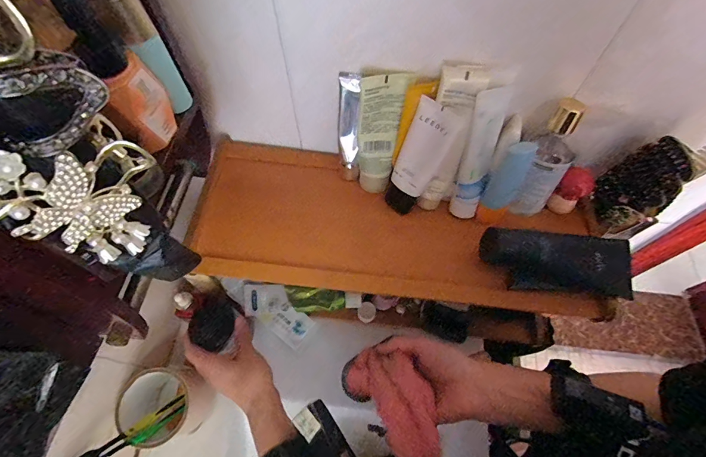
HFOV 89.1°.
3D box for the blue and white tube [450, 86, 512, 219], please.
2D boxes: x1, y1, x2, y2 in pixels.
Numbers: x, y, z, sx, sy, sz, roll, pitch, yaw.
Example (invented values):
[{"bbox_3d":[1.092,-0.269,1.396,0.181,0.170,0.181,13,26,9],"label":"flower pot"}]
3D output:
[{"bbox_3d":[0.142,-0.080,0.407,0.044,0.151,0.032,6,34,3],"label":"blue and white tube"}]

